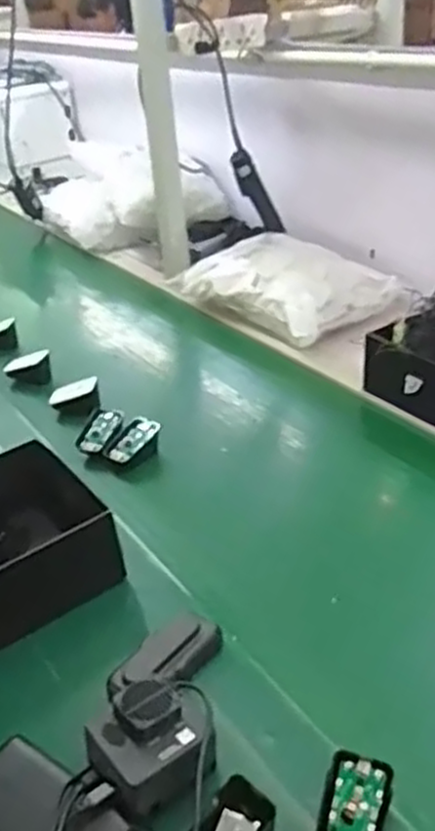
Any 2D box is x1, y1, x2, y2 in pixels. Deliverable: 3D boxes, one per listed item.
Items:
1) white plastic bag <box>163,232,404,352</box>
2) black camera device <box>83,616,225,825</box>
[{"bbox_3d":[0.123,-0.236,1.305,0.250,0.089,0.335,-24,36,-29],"label":"white plastic bag"},{"bbox_3d":[-0.046,0.226,0.600,0.090,0.061,0.173,-1,31,6],"label":"black camera device"}]

